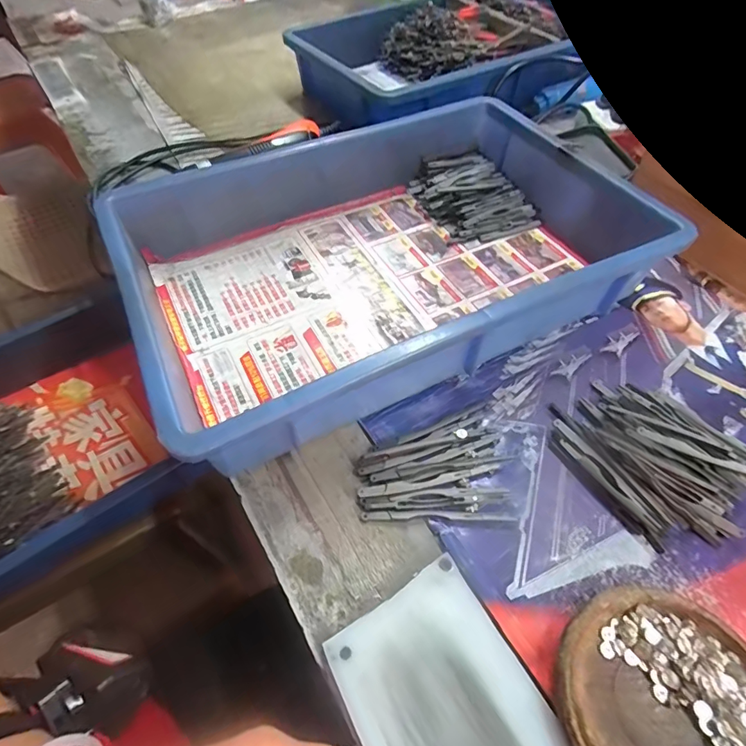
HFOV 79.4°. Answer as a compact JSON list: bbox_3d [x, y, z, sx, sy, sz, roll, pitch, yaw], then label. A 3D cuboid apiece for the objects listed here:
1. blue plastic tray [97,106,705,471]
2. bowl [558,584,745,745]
[{"bbox_3d":[0.014,-0.114,0.409,0.427,0.081,0.281,-24,58,-17],"label":"blue plastic tray"},{"bbox_3d":[0.154,0.176,0.235,0.112,0.020,0.107,0,54,0],"label":"bowl"}]

